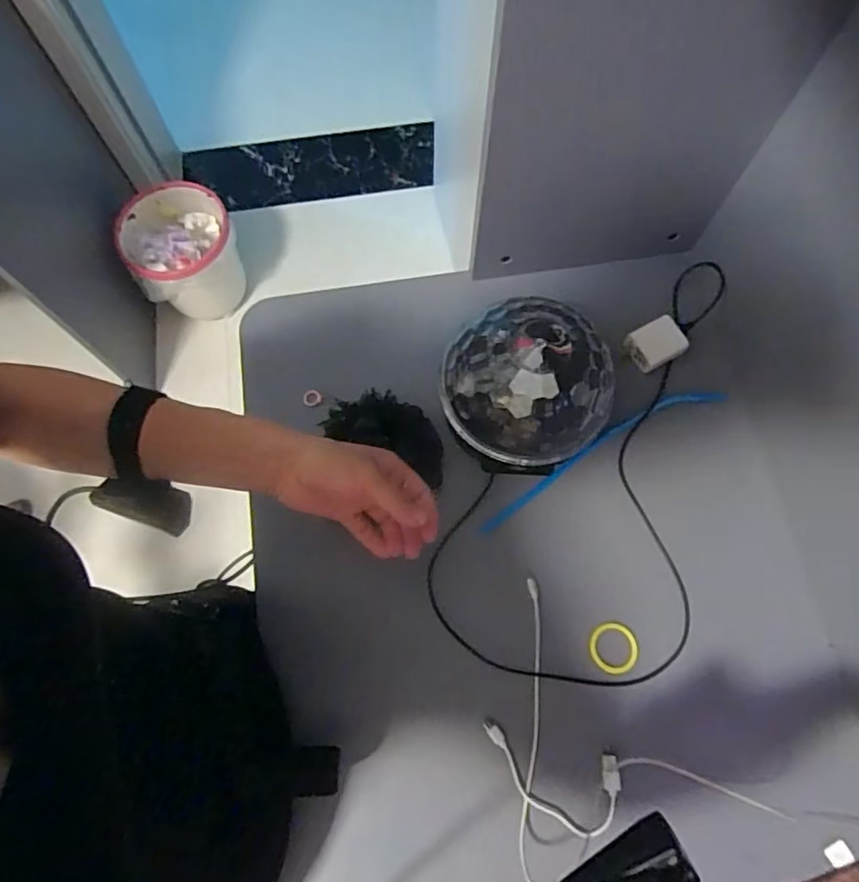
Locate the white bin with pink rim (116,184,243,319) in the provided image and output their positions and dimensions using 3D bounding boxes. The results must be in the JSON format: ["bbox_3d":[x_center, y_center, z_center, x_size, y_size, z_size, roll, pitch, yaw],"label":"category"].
[{"bbox_3d":[-0.585,-0.455,1.411,0.243,0.226,0.266,0,71,0],"label":"white bin with pink rim"}]

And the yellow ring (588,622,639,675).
[{"bbox_3d":[0.173,0.194,0.539,0.045,0.005,0.046,0,71,0],"label":"yellow ring"}]

